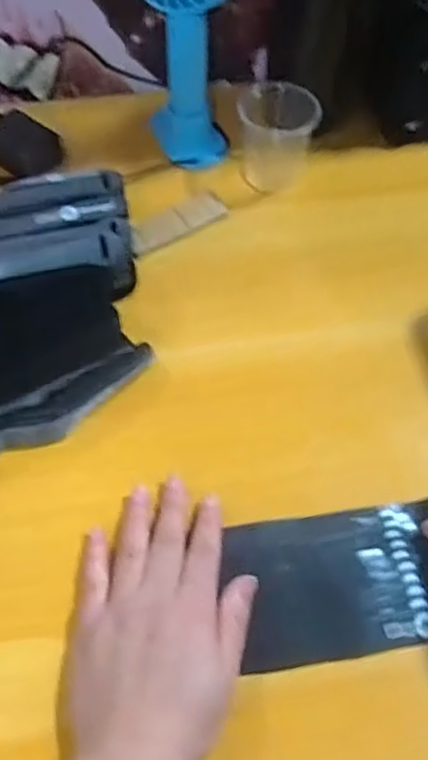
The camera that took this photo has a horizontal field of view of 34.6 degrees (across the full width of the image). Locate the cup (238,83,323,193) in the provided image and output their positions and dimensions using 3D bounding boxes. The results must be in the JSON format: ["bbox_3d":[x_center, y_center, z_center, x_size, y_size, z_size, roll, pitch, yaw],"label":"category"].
[{"bbox_3d":[0.053,-0.203,0.570,0.055,0.072,0.054,2,58,-4],"label":"cup"}]

